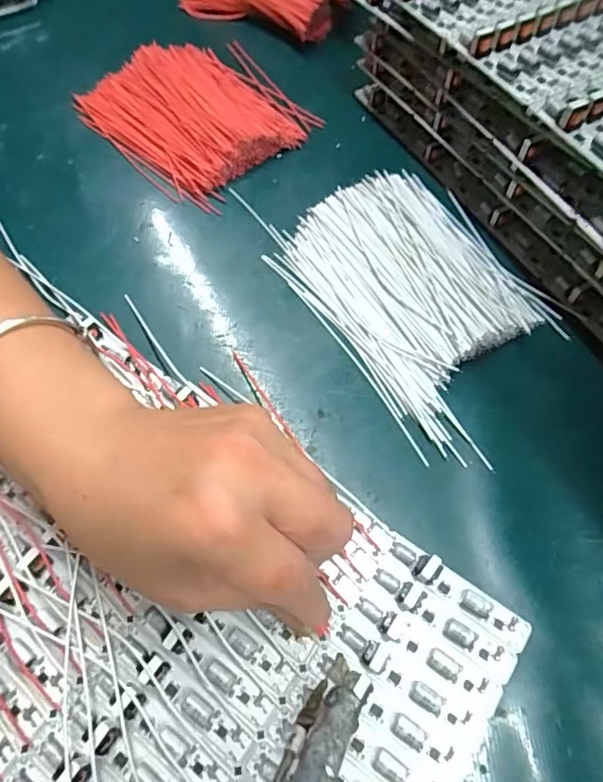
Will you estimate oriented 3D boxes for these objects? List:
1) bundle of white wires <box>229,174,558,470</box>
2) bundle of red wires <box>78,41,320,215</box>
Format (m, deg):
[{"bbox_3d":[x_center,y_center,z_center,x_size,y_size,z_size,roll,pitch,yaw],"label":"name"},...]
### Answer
[{"bbox_3d":[0.078,-0.066,0.321,0.137,0.015,0.187,-29,65,-15],"label":"bundle of white wires"},{"bbox_3d":[-0.076,-0.225,0.401,0.151,0.016,0.155,-40,69,-20],"label":"bundle of red wires"}]

